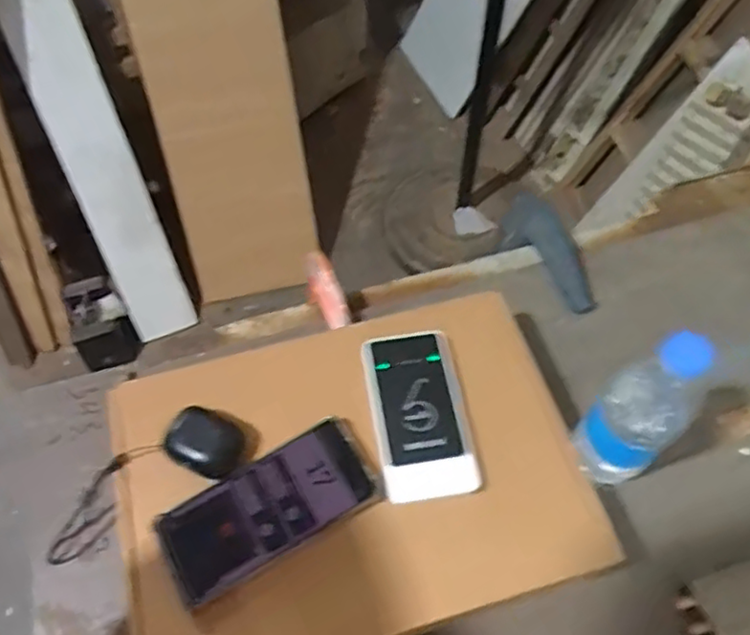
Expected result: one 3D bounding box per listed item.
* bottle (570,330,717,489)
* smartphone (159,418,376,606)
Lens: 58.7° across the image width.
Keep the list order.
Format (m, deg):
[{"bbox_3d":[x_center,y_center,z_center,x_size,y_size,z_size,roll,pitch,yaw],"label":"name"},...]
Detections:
[{"bbox_3d":[0.212,0.080,0.537,0.061,0.213,0.060,-23,62,-13],"label":"bottle"},{"bbox_3d":[-0.082,0.145,0.511,0.159,0.013,0.074,-28,63,-15],"label":"smartphone"}]

